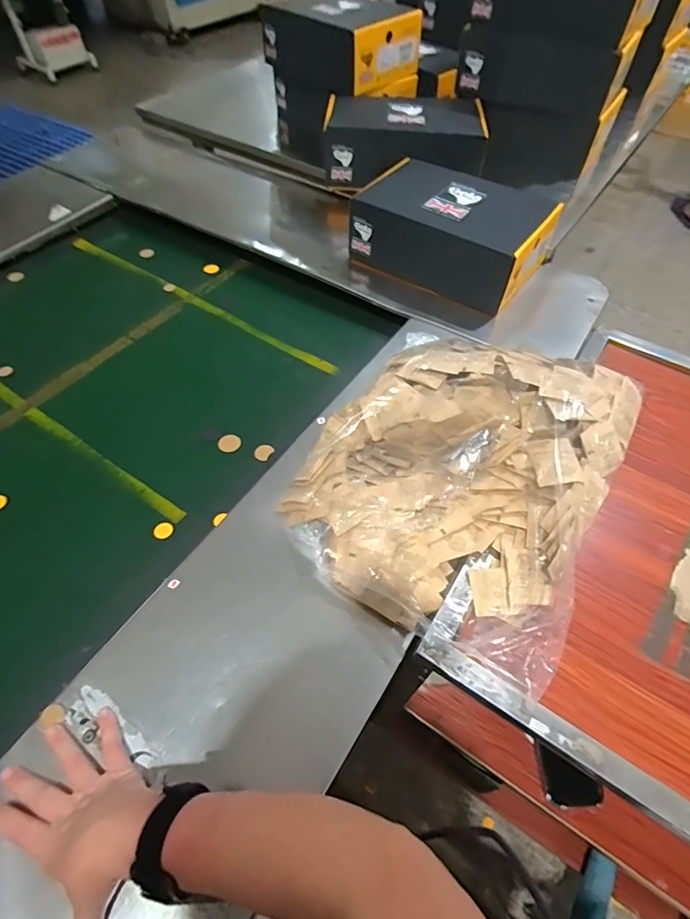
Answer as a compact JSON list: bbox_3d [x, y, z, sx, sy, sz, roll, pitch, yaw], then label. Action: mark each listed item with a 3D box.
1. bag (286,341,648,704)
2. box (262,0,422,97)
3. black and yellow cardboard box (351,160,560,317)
[{"bbox_3d":[0.134,0.005,0.561,0.321,0.106,0.383,27,60,17],"label":"bag"},{"bbox_3d":[-0.013,-0.962,1.077,0.194,0.139,0.320,-39,65,-23],"label":"box"},{"bbox_3d":[0.192,-0.411,0.850,0.314,0.121,0.200,29,61,18],"label":"black and yellow cardboard box"}]

